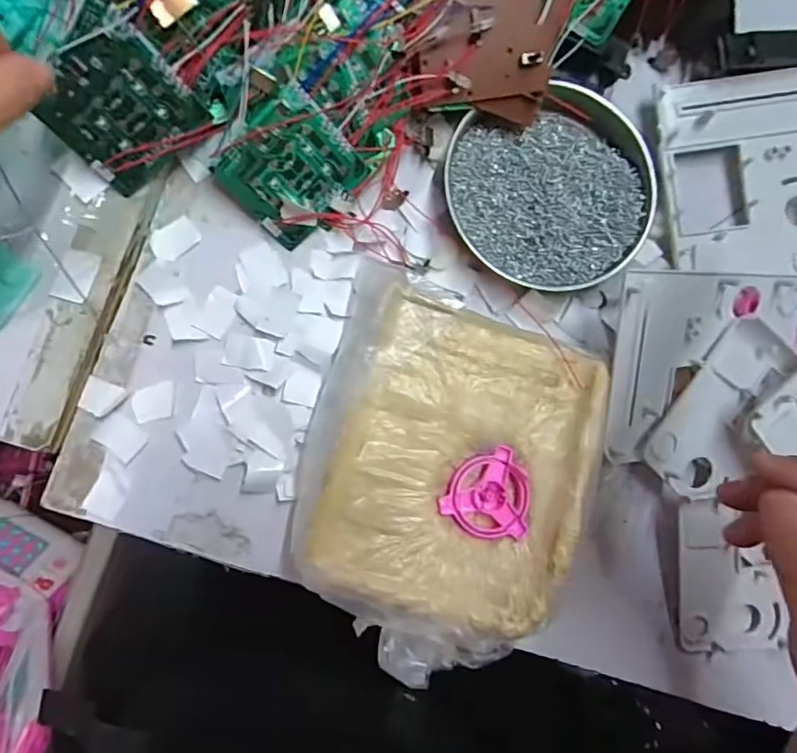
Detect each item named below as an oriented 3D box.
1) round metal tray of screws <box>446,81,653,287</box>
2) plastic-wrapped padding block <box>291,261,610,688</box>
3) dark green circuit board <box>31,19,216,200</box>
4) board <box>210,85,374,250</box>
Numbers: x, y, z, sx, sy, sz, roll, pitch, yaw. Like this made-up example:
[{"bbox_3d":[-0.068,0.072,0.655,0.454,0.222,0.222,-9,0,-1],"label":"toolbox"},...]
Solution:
[{"bbox_3d":[0.099,-0.122,0.356,0.131,0.022,0.128,0,86,-6],"label":"round metal tray of screws"},{"bbox_3d":[0.028,0.063,0.328,0.177,0.037,0.212,21,85,-4],"label":"plastic-wrapped padding block"},{"bbox_3d":[-0.153,-0.148,0.300,0.071,0.004,0.065,-35,130,9],"label":"dark green circuit board"},{"bbox_3d":[-0.065,-0.125,0.330,0.073,0.004,0.066,-43,113,11],"label":"board"}]

